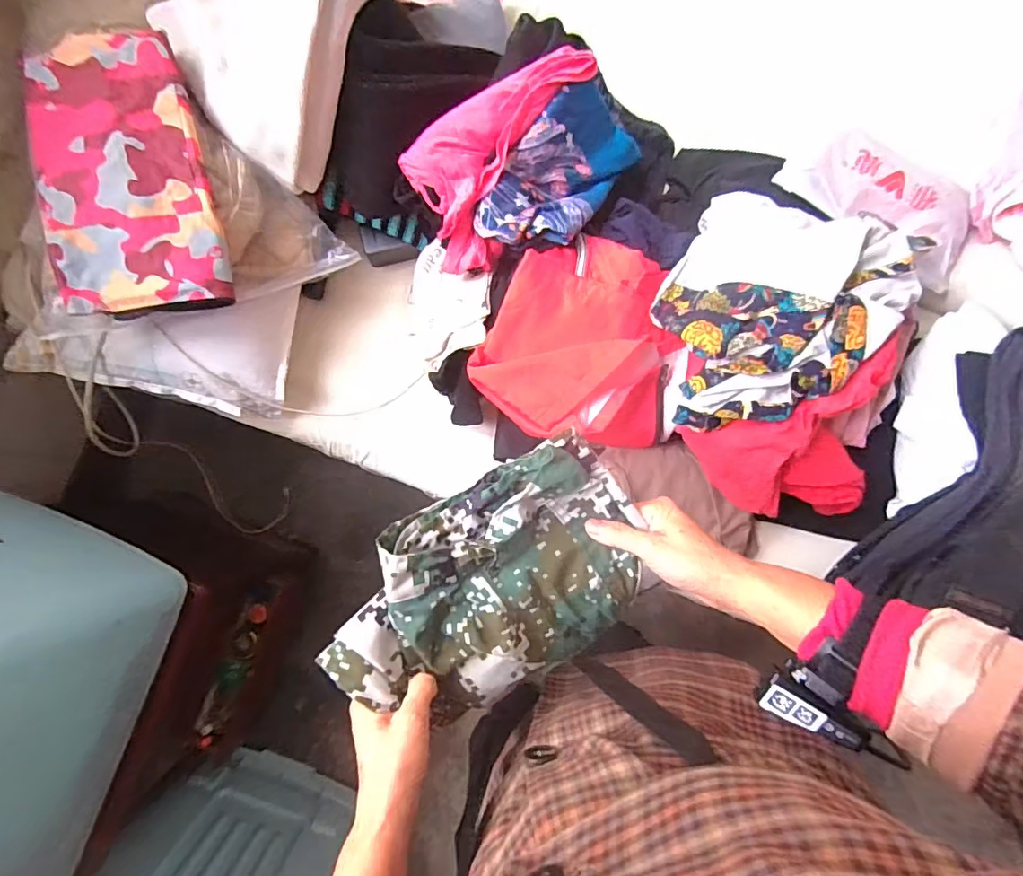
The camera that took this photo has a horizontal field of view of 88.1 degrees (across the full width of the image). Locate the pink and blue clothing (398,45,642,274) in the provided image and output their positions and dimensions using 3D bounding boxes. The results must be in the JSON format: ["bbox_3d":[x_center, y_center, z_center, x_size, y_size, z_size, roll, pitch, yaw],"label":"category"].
[{"bbox_3d":[0.035,-0.334,0.669,0.307,0.108,0.196,-24,86,-1],"label":"pink and blue clothing"}]

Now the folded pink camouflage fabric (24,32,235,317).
[{"bbox_3d":[-0.455,-0.306,0.625,0.190,0.063,0.310,-8,85,0],"label":"folded pink camouflage fabric"}]

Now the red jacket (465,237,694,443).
[{"bbox_3d":[0.089,-0.121,0.666,0.262,0.081,0.258,7,86,1],"label":"red jacket"}]

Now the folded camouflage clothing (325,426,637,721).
[{"bbox_3d":[-0.018,0.128,0.435,0.264,0.053,0.175,-30,107,-8],"label":"folded camouflage clothing"}]

